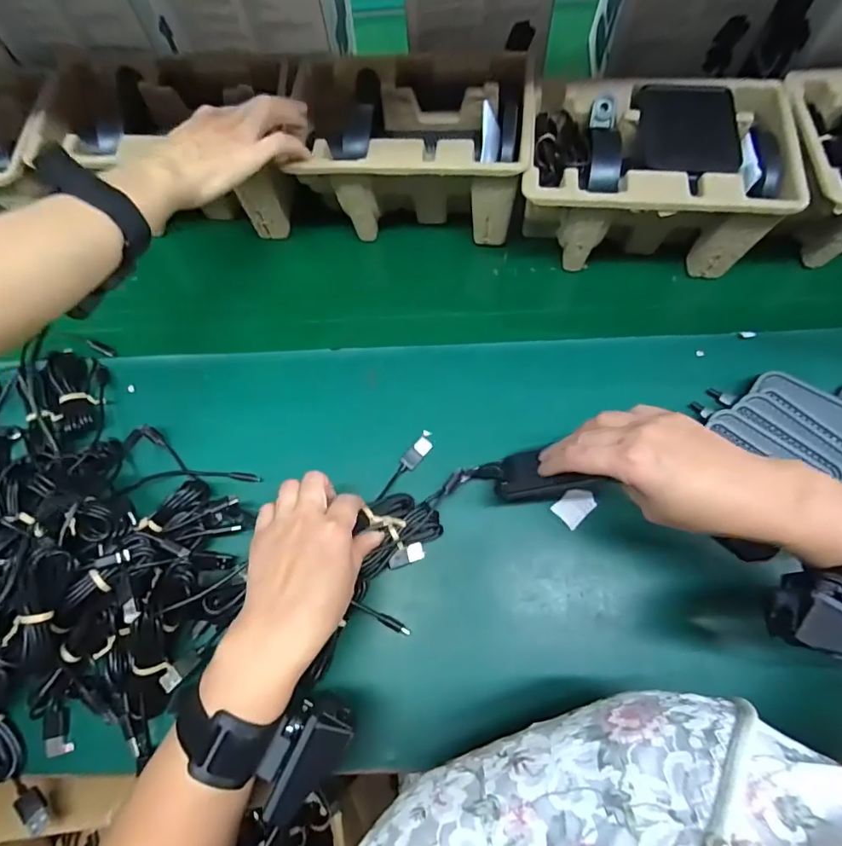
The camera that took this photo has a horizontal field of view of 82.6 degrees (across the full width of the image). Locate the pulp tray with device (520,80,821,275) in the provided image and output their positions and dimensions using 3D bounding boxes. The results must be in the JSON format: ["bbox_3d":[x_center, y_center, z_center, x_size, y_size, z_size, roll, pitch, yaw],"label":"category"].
[{"bbox_3d":[0.208,-0.228,0.453,0.215,0.102,0.143,5,71,3],"label":"pulp tray with device"}]

